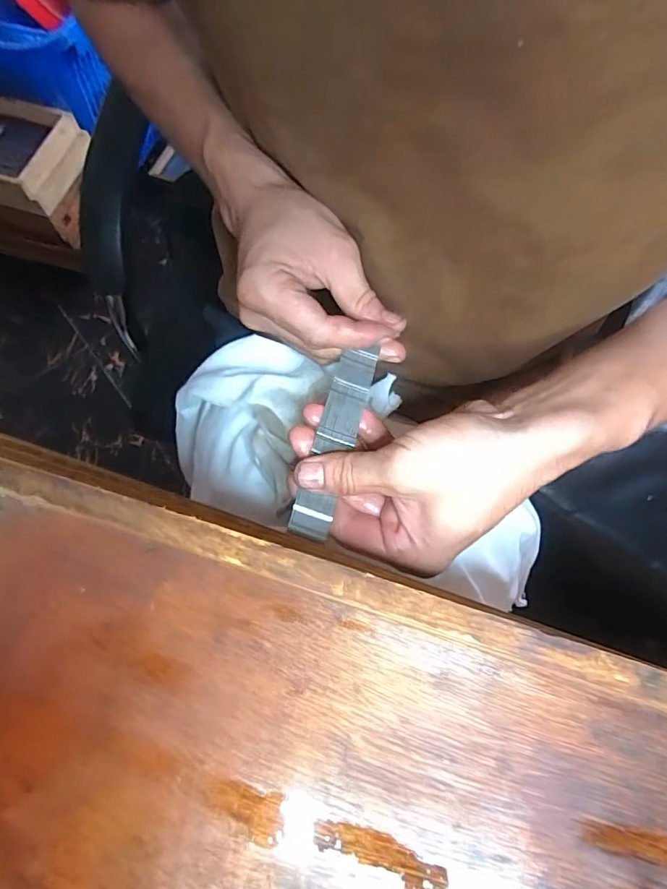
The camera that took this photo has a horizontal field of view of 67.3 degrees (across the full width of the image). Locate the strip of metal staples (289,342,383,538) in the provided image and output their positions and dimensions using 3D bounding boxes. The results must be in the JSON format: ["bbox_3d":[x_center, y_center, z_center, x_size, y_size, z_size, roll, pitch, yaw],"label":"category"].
[{"bbox_3d":[0.001,-0.004,0.293,0.024,0.005,0.119,14,74,5],"label":"strip of metal staples"}]

